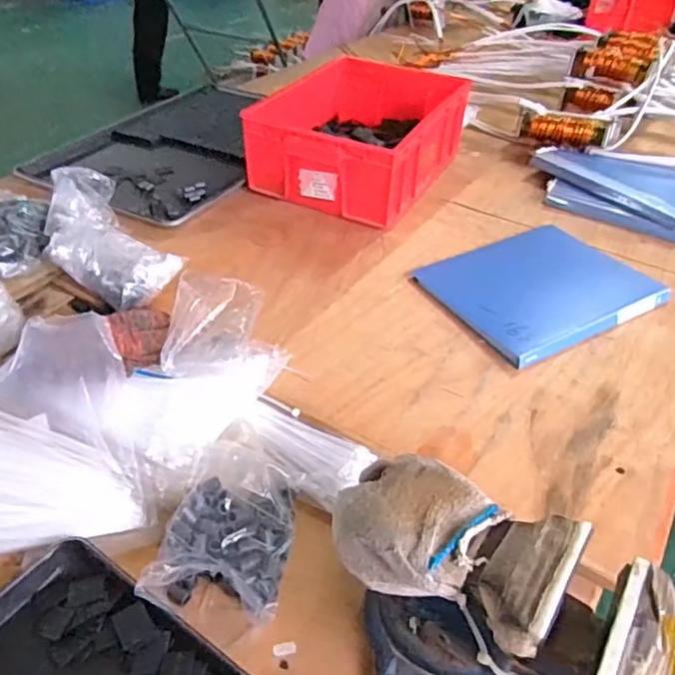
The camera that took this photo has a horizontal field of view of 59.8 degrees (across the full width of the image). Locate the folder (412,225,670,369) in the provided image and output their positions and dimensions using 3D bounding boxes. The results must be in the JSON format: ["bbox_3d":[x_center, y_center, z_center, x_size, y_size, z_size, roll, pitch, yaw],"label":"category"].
[{"bbox_3d":[0.306,-0.082,0.888,0.299,0.026,0.230,-21,48,-24],"label":"folder"}]

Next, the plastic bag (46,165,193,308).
[{"bbox_3d":[-0.356,-0.149,0.883,0.151,0.082,0.299,-26,48,-28],"label":"plastic bag"}]

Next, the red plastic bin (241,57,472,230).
[{"bbox_3d":[0.054,-0.402,1.151,0.297,0.137,0.410,20,45,18],"label":"red plastic bin"}]

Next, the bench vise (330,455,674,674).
[{"bbox_3d":[0.122,0.220,0.454,0.276,0.147,0.131,28,48,24],"label":"bench vise"}]

